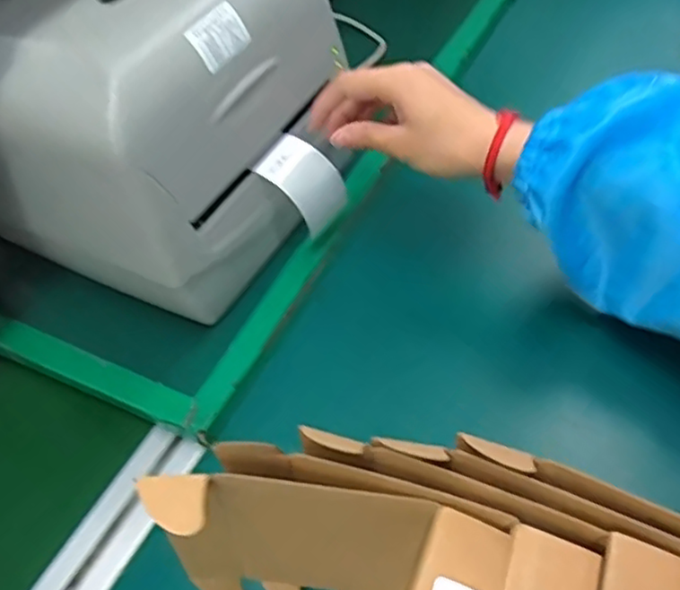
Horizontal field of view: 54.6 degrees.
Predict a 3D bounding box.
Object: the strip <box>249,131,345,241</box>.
[{"bbox_3d":[-0.024,-0.077,0.445,0.062,0.012,0.041,47,62,-16],"label":"strip"}]

